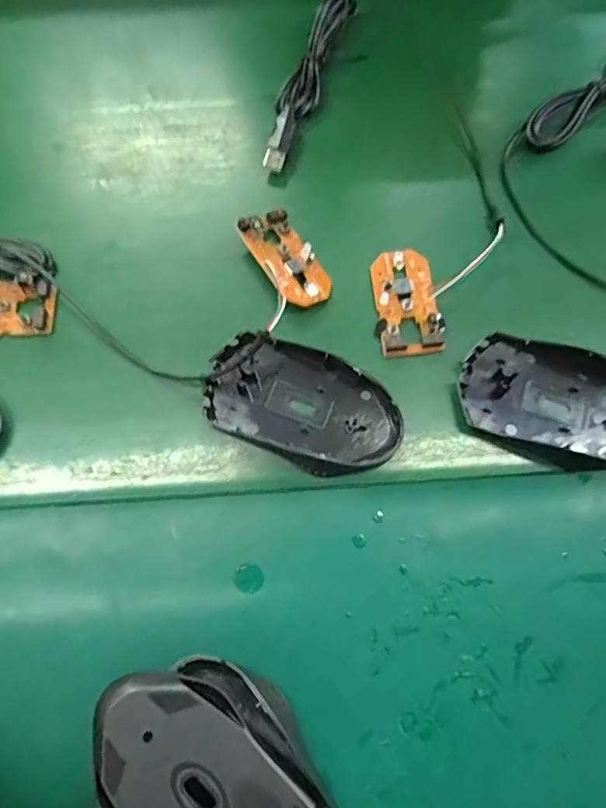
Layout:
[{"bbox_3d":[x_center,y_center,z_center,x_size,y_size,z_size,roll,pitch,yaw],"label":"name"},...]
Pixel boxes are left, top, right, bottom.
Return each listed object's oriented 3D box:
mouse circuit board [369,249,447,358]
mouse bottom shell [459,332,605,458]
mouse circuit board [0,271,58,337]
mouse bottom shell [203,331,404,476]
[{"bbox_3d":[0.063,-0.063,0.336,0.037,0.013,0.069,-4,73,0],"label":"mouse circuit board"},{"bbox_3d":[0.148,-0.005,0.317,0.110,0.014,0.060,14,73,6],"label":"mouse bottom shell"},{"bbox_3d":[-0.189,-0.060,0.342,0.067,0.019,0.036,2,73,2],"label":"mouse circuit board"},{"bbox_3d":[0.000,-0.001,0.316,0.111,0.012,0.064,25,75,8],"label":"mouse bottom shell"}]

